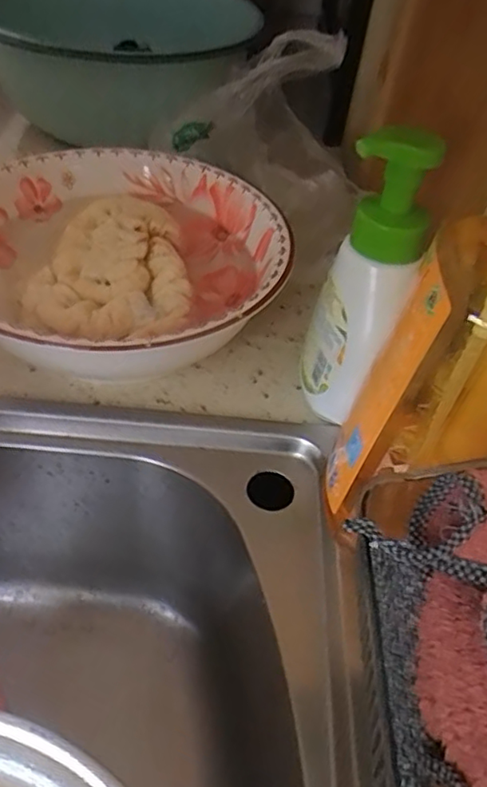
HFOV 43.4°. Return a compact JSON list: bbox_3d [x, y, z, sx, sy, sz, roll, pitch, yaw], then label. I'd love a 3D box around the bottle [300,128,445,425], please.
[{"bbox_3d":[0.074,-0.063,0.388,0.057,0.196,0.051,14,46,7],"label":"bottle"}]

